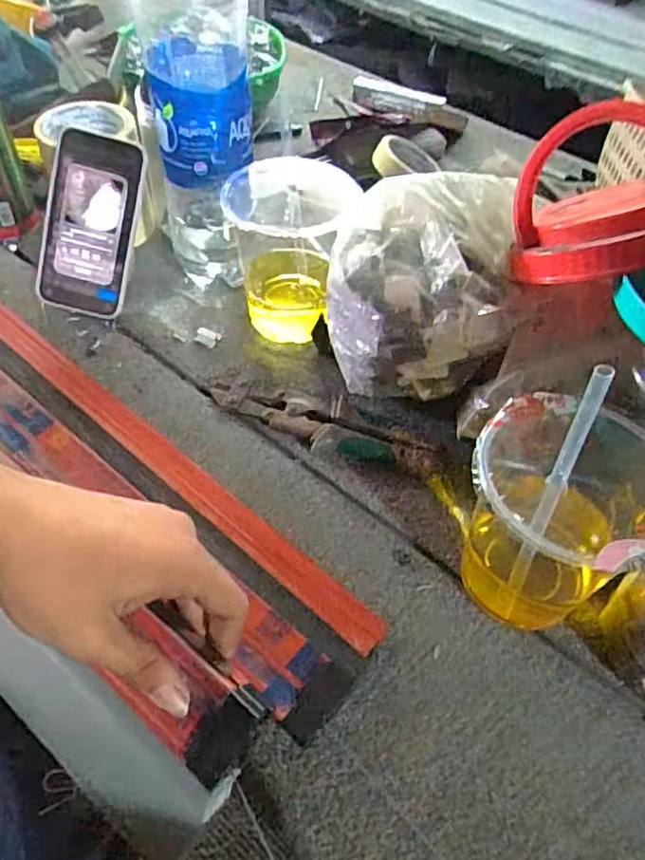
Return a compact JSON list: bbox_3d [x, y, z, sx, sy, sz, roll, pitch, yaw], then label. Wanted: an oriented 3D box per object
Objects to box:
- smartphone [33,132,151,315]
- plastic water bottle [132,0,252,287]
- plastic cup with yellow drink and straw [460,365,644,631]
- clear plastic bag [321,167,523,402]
[{"bbox_3d":[-0.223,-0.194,0.595,0.088,0.162,0.015,15,17,-2],"label":"smartphone"},{"bbox_3d":[-0.105,-0.265,0.545,0.085,0.295,0.085,-10,55,-10],"label":"plastic water bottle"},{"bbox_3d":[0.144,0.043,0.377,0.109,0.203,0.106,1,54,-1],"label":"plastic cup with yellow drink and straw"},{"bbox_3d":[0.074,-0.107,0.475,0.132,0.133,0.102,1,54,-2],"label":"clear plastic bag"}]

